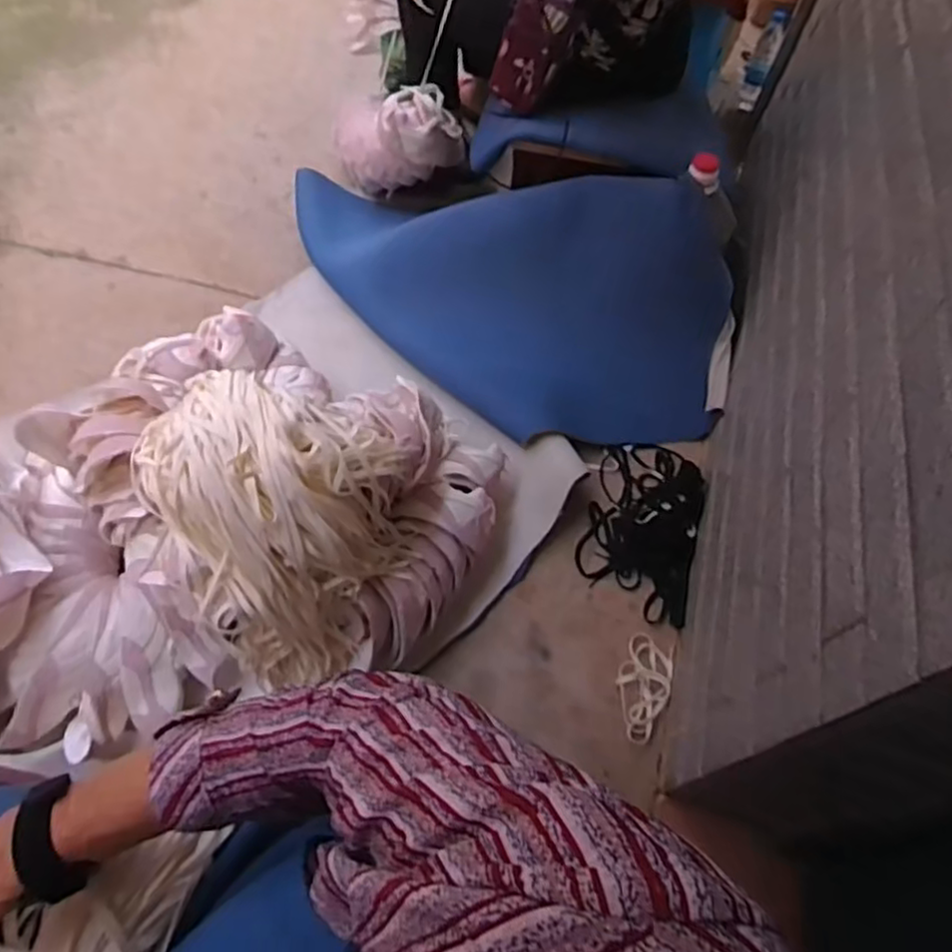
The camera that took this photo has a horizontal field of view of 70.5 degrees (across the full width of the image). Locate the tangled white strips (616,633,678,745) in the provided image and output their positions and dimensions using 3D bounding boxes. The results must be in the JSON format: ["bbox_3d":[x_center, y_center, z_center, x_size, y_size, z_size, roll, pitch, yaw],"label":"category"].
[{"bbox_3d":[0.241,0.305,0.977,0.074,0.013,0.153,24,59,13],"label":"tangled white strips"}]

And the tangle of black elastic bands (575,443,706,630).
[{"bbox_3d":[0.282,0.066,1.119,0.173,0.062,0.332,16,57,8],"label":"tangle of black elastic bands"}]

